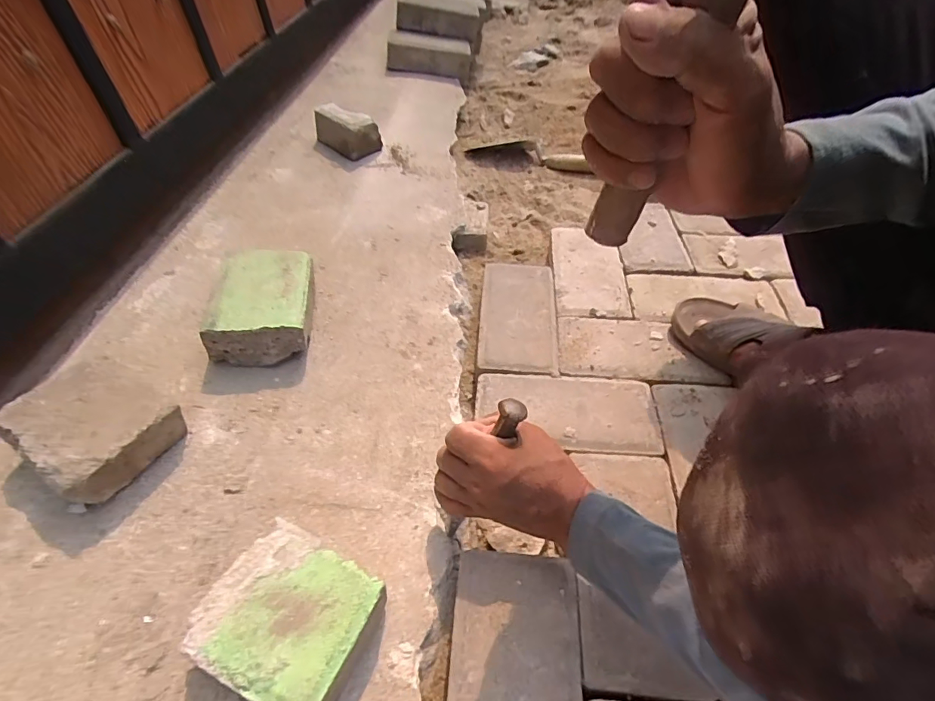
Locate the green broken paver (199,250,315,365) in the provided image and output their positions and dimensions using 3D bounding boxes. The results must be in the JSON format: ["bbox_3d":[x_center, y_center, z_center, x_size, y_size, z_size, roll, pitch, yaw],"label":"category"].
[{"bbox_3d":[-0.239,-0.056,0.560,0.108,0.071,0.143,-3,48,-3],"label":"green broken paver"}]

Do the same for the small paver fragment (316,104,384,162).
[{"bbox_3d":[-0.226,-0.415,0.875,0.098,0.077,0.092,26,54,24],"label":"small paver fragment"}]

